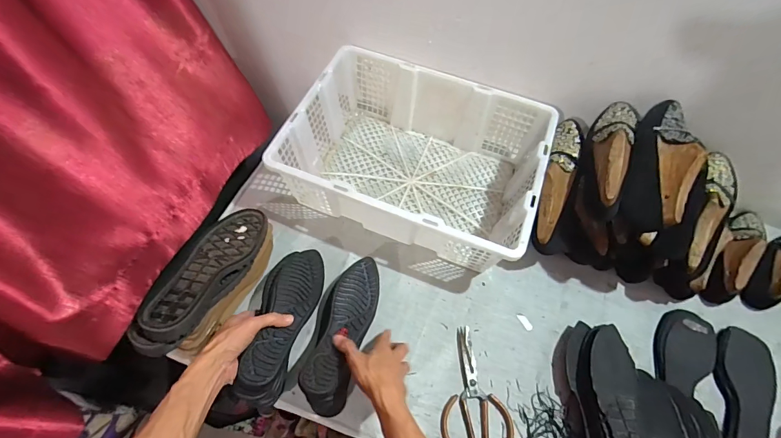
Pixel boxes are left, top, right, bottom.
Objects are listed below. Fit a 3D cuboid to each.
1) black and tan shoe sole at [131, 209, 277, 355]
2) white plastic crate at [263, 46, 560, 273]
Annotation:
[{"bbox_3d":[-0.304,0.107,0.646,0.088,0.099,0.280,18,42,8],"label":"black and tan shoe sole"},{"bbox_3d":[0.051,-0.118,0.767,0.464,0.174,0.340,19,63,9],"label":"white plastic crate"}]

